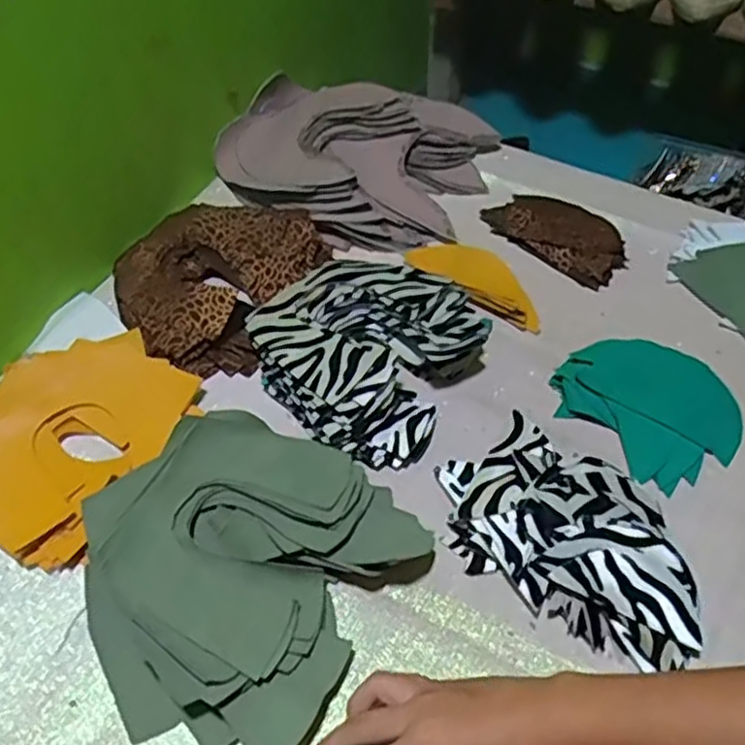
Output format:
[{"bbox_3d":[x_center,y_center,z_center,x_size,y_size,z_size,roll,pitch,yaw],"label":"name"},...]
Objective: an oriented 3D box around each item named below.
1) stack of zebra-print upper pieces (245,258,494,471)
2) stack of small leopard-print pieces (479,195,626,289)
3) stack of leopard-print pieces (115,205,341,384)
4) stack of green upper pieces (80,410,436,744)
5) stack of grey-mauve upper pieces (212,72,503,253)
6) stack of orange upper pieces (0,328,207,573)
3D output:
[{"bbox_3d":[-0.010,-0.025,0.606,0.177,0.057,0.178,27,58,20],"label":"stack of zebra-print upper pieces"},{"bbox_3d":[0.186,-0.141,0.720,0.141,0.018,0.077,36,60,26],"label":"stack of small leopard-print pieces"},{"bbox_3d":[-0.150,-0.090,0.678,0.160,0.034,0.190,17,55,14],"label":"stack of leopard-print pieces"},{"bbox_3d":[-0.090,0.128,0.495,0.195,0.063,0.212,27,58,20],"label":"stack of green upper pieces"},{"bbox_3d":[-0.025,-0.228,0.757,0.269,0.065,0.195,18,54,15],"label":"stack of grey-mauve upper pieces"},{"bbox_3d":[-0.239,0.046,0.575,0.146,0.034,0.188,22,56,17],"label":"stack of orange upper pieces"}]

